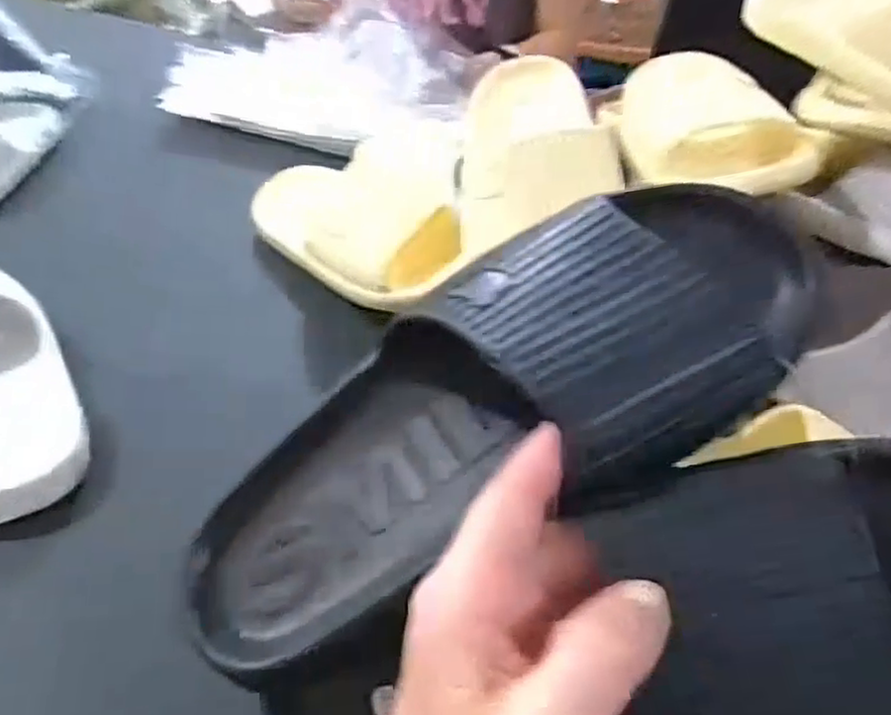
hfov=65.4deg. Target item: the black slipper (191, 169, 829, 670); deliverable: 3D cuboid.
[{"bbox_3d":[0.013,0.025,0.257,0.249,0.084,0.107,-34,37,16],"label":"black slipper"}]

